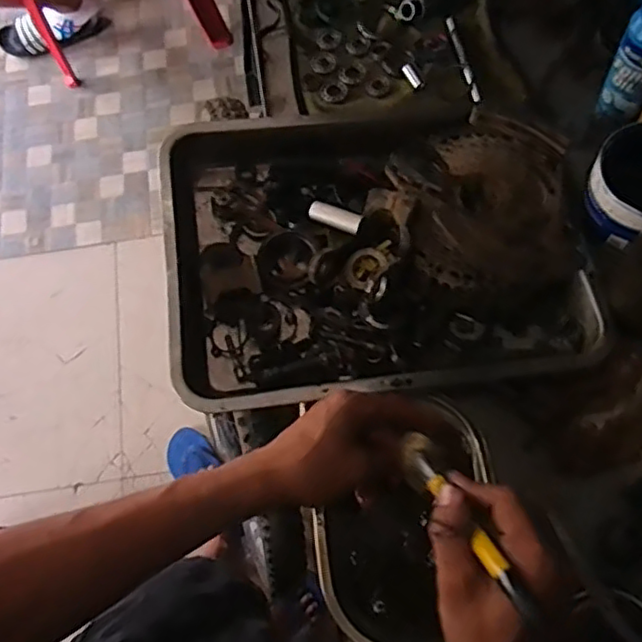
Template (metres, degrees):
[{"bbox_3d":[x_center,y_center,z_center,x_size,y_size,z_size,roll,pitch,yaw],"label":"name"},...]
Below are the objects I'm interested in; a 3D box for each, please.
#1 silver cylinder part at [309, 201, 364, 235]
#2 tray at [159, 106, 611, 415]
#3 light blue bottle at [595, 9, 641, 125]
[{"bbox_3d":[0.014,-0.099,0.611,0.051,0.015,0.018,22,74,10],"label":"silver cylinder part"},{"bbox_3d":[0.051,-0.077,0.599,0.387,0.073,0.295,-9,71,0],"label":"tray"},{"bbox_3d":[0.306,-0.253,0.604,0.048,0.132,0.052,28,75,12],"label":"light blue bottle"}]

